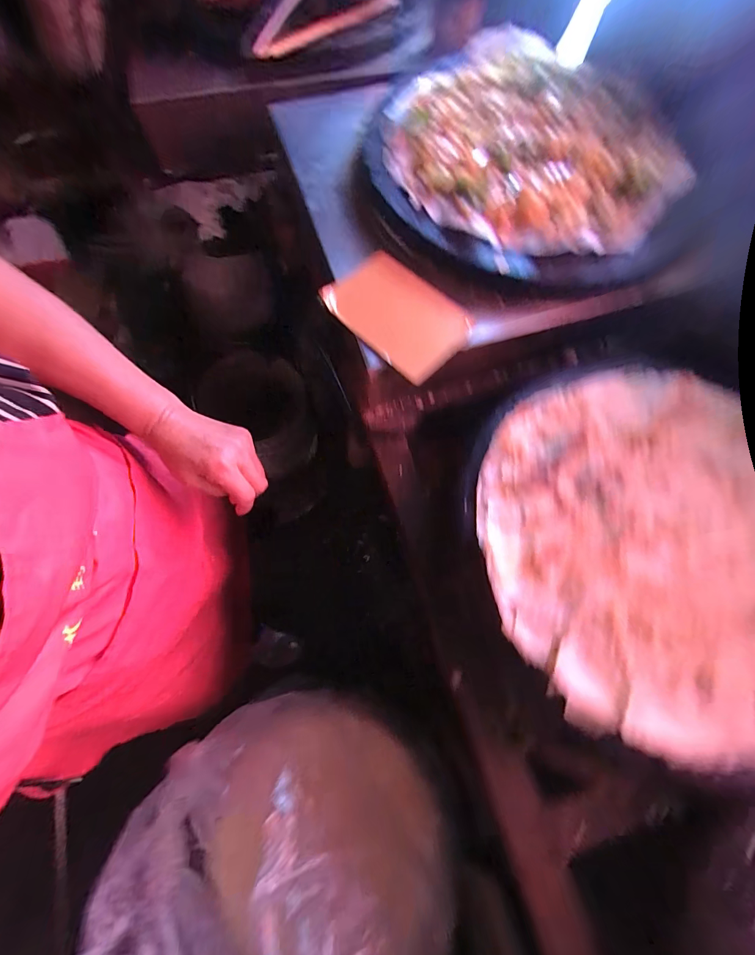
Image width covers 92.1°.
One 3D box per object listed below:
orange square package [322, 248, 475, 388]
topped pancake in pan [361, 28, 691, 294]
[{"bbox_3d":[0.025,-0.166,0.369,0.106,0.017,0.140,-42,77,-15],"label":"orange square package"},{"bbox_3d":[0.159,-0.375,0.424,0.349,0.046,0.385,-6,71,-4],"label":"topped pancake in pan"}]

